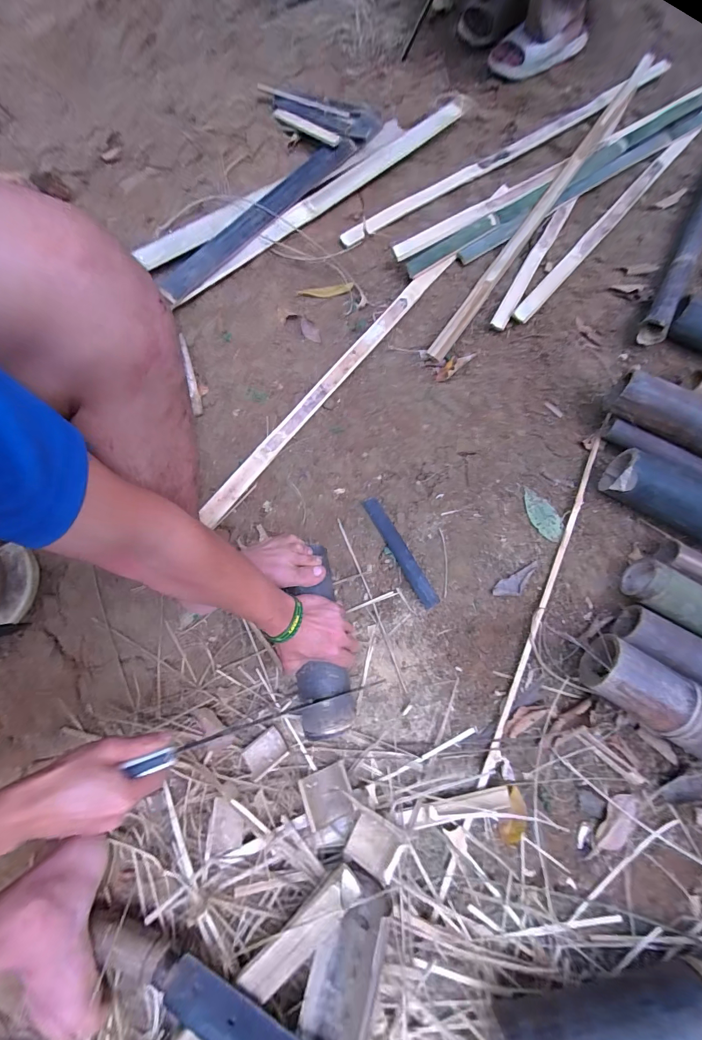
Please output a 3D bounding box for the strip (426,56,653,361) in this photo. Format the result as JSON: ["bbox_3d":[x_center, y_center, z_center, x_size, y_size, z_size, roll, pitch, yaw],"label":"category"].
[{"bbox_3d":[0.443,-0.716,0.800,0.034,0.023,0.984,34,78,9],"label":"strip"}]

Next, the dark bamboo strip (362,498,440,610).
[{"bbox_3d":[0.085,0.053,0.625,0.030,0.014,0.209,-29,77,-7],"label":"dark bamboo strip"}]

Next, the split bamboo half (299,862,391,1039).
[{"bbox_3d":[-0.035,0.661,0.422,0.085,0.047,0.419,14,76,4],"label":"split bamboo half"}]

